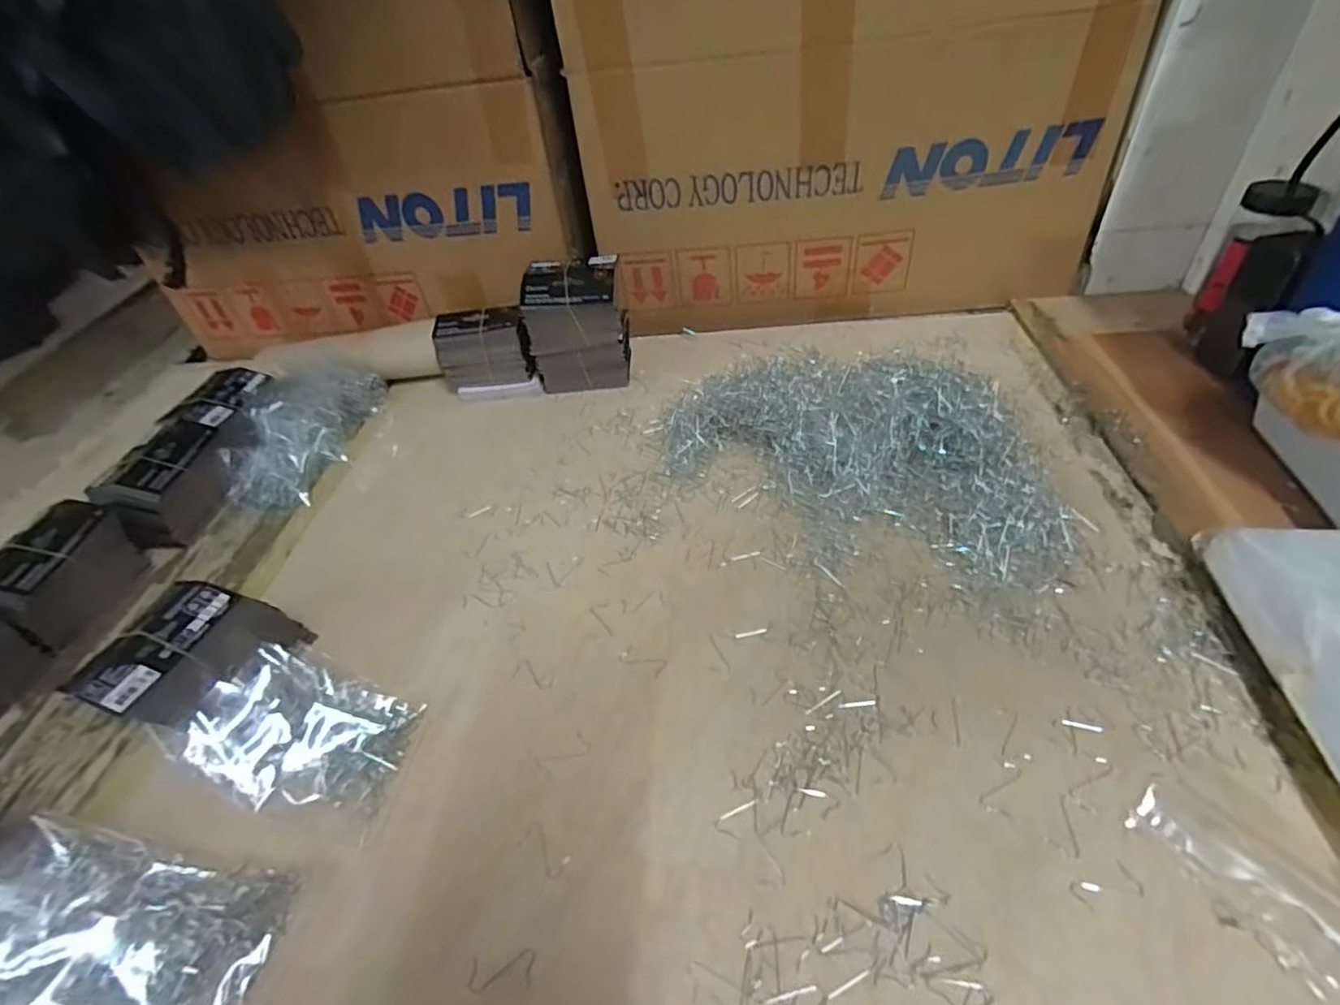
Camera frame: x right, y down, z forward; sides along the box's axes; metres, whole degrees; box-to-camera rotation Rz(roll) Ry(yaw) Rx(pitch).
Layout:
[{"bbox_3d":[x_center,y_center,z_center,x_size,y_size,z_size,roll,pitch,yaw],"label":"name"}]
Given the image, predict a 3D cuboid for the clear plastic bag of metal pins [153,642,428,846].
[{"bbox_3d":[-0.252,0.159,0.435,0.142,0.044,0.100,14,48,22],"label":"clear plastic bag of metal pins"}]

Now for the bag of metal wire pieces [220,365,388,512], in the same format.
[{"bbox_3d":[-0.406,-0.085,0.702,0.092,0.063,0.208,0,44,9],"label":"bag of metal wire pieces"}]

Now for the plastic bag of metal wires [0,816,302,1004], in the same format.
[{"bbox_3d":[-0.317,0.250,0.342,0.177,0.053,0.116,2,44,10],"label":"plastic bag of metal wires"}]

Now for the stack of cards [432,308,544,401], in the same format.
[{"bbox_3d":[-0.213,-0.174,0.747,0.119,0.090,0.054,-2,44,6],"label":"stack of cards"}]

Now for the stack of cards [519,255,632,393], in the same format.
[{"bbox_3d":[-0.102,-0.190,0.706,0.110,0.141,0.067,-9,43,-2],"label":"stack of cards"}]

